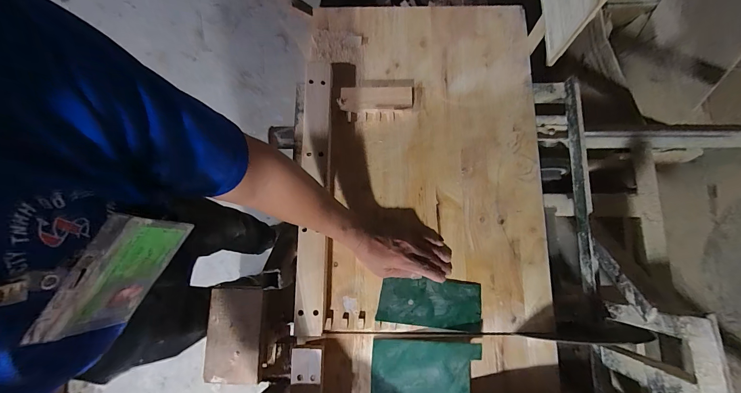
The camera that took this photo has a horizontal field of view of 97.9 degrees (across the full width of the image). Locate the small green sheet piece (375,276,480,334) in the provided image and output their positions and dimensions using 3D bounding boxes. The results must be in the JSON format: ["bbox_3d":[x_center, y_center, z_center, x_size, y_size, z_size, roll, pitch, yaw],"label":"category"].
[{"bbox_3d":[0.107,0.194,0.579,0.182,0.008,0.083,4,79,-1],"label":"small green sheet piece"}]

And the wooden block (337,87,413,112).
[{"bbox_3d":[0.010,-0.197,0.648,0.144,0.013,0.048,-2,79,-1],"label":"wooden block"}]

